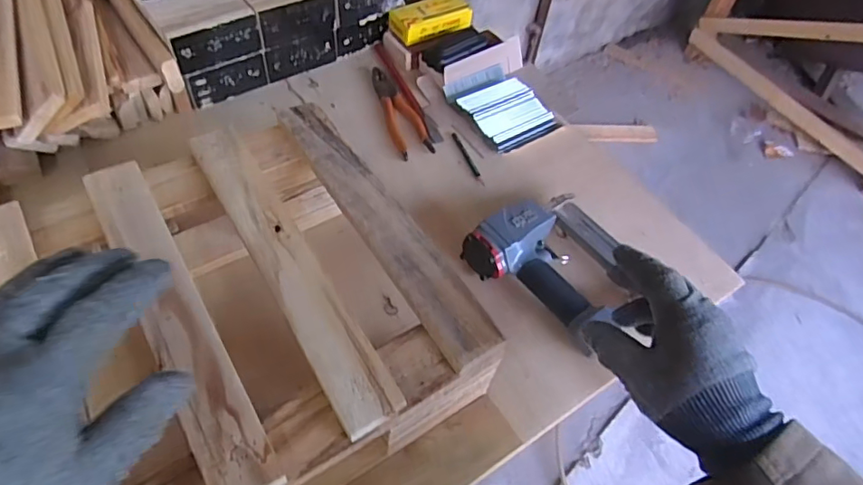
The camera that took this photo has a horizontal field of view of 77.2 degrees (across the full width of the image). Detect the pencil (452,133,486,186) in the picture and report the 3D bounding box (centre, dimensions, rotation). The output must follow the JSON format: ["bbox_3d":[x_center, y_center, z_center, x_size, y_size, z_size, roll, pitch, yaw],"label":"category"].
[{"bbox_3d":[0.050,-0.118,0.761,0.009,0.009,0.098,-17,56,-17],"label":"pencil"}]

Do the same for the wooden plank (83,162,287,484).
[{"bbox_3d":[-0.215,0.053,0.450,0.049,0.018,0.348,-26,60,-22],"label":"wooden plank"}]

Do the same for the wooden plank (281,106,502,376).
[{"bbox_3d":[-0.054,-0.025,0.528,0.053,0.024,0.336,-27,60,-23],"label":"wooden plank"}]

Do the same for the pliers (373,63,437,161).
[{"bbox_3d":[-0.049,-0.196,0.800,0.053,0.013,0.185,-14,55,-15],"label":"pliers"}]

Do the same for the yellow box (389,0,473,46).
[{"bbox_3d":[0.001,-0.364,0.876,0.125,0.036,0.071,-24,59,-21],"label":"yellow box"}]

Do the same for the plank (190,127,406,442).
[{"bbox_3d":[-0.134,0.013,0.486,0.046,0.018,0.344,-26,59,-22],"label":"plank"}]

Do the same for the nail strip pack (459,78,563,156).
[{"bbox_3d":[0.116,-0.191,0.800,0.114,0.024,0.110,-24,59,-21],"label":"nail strip pack"}]

